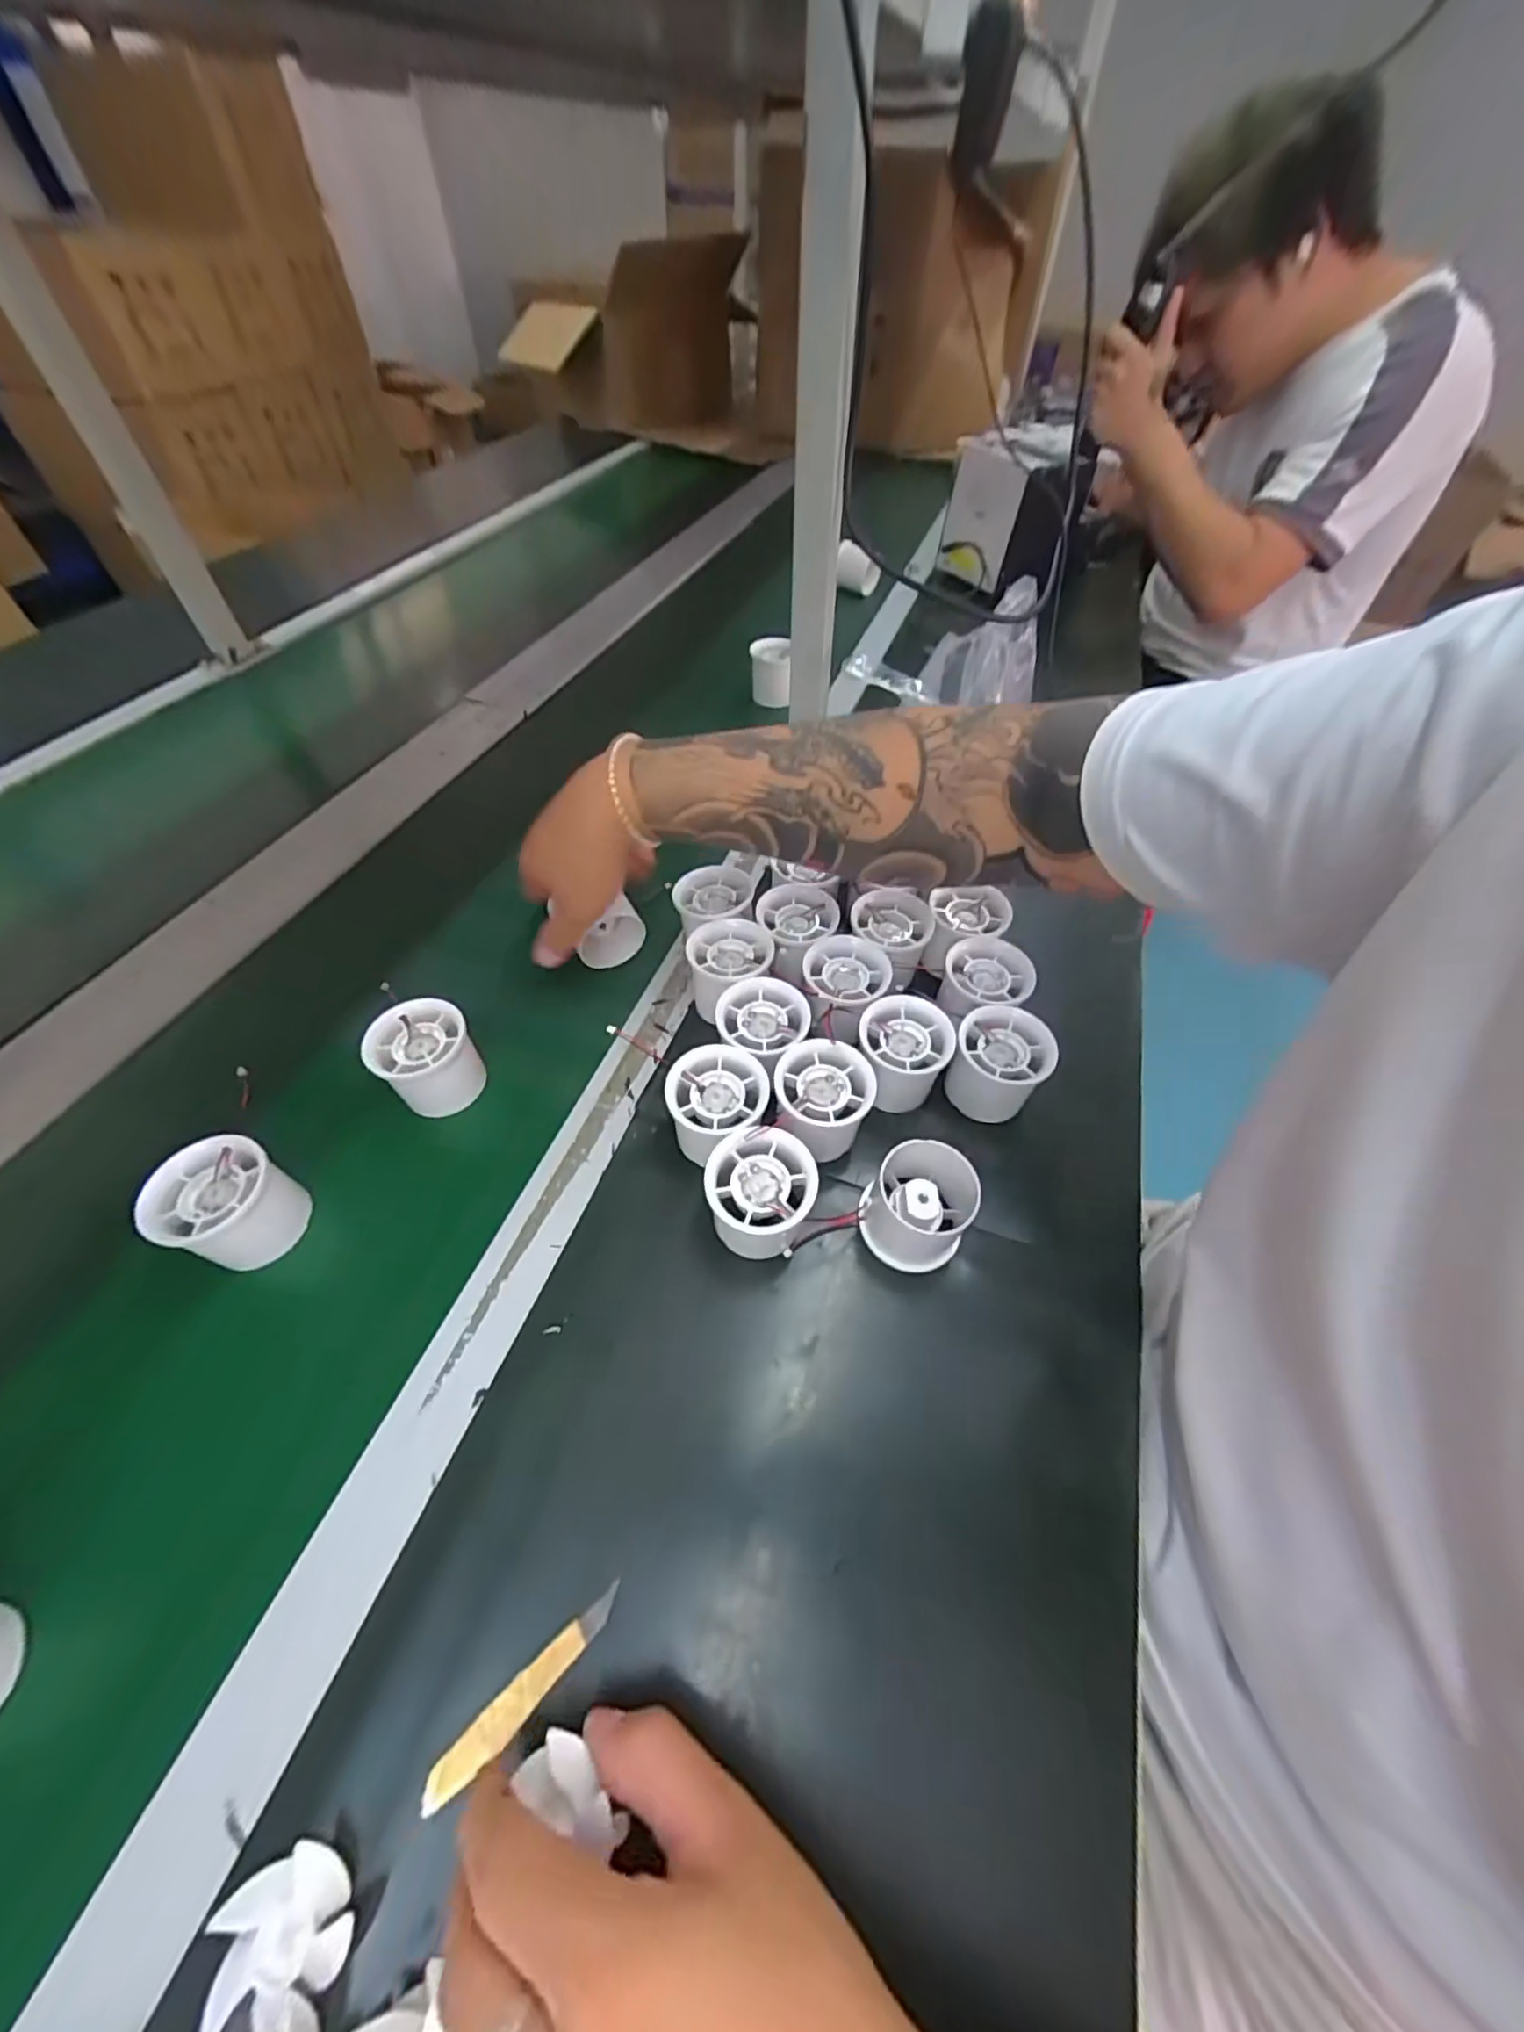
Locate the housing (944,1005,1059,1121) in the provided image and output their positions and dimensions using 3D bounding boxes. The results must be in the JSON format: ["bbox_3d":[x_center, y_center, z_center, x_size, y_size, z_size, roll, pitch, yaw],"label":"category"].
[{"bbox_3d":[0.146,0.033,0.414,0.054,0.058,0.055,1,52,-1],"label":"housing"}]

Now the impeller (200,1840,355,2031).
[{"bbox_3d":[-0.156,0.300,0.212,0.039,0.010,0.037,1,52,-1],"label":"impeller"}]

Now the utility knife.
[{"bbox_3d":[-0.090,0.260,0.254,0.081,0.008,0.013,-36,61,-26],"label":"utility knife"}]

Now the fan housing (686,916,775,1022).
[{"bbox_3d":[-0.021,-0.029,0.447,0.056,0.055,0.052,1,52,-1],"label":"fan housing"}]

